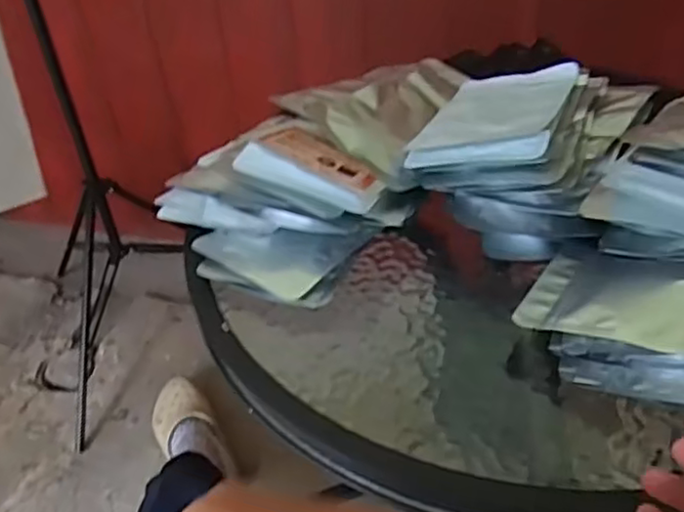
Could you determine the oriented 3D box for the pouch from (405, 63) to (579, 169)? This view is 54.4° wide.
[{"bbox_3d":[0.145,-0.137,0.619,0.119,0.019,0.188,0,33,29],"label":"pouch"}]

